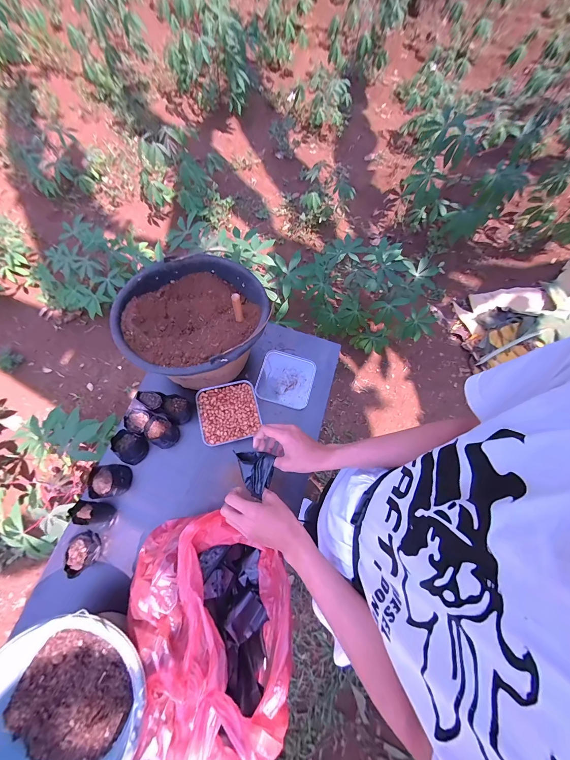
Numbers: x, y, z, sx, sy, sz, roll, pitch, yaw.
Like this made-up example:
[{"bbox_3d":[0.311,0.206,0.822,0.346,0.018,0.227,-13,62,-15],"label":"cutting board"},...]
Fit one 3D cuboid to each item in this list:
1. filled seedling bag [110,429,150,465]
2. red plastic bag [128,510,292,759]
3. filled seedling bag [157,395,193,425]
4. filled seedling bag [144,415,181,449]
[{"bbox_3d":[-0.372,0.161,0.676,0.066,0.055,0.068,22,65,6],"label":"filled seedling bag"},{"bbox_3d":[-0.131,0.442,0.499,0.278,0.193,0.365,-11,66,-9],"label":"red plastic bag"},{"bbox_3d":[-0.273,0.074,0.721,0.073,0.069,0.060,30,66,9],"label":"filled seedling bag"},{"bbox_3d":[-0.303,0.130,0.698,0.071,0.053,0.062,28,66,8],"label":"filled seedling bag"}]

